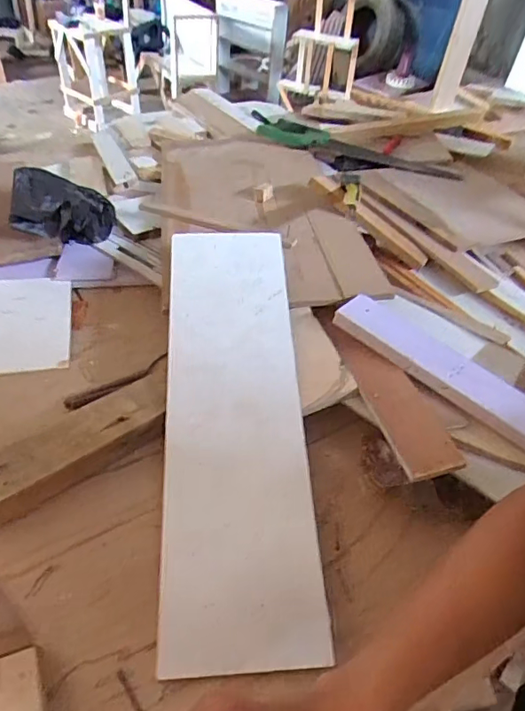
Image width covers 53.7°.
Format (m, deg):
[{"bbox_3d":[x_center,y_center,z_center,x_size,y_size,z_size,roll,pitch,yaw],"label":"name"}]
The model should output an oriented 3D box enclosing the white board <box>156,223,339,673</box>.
[{"bbox_3d":[-0.029,0.054,0.575,0.149,0.025,0.506,-1,58,-6],"label":"white board"}]

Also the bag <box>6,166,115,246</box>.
[{"bbox_3d":[-0.300,-0.222,0.799,0.064,0.093,0.179,27,14,22],"label":"bag"}]

